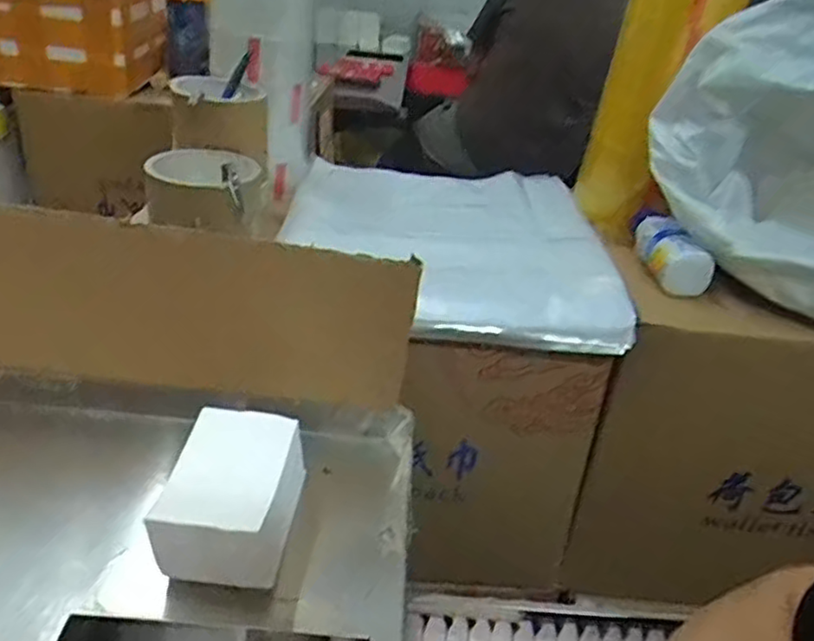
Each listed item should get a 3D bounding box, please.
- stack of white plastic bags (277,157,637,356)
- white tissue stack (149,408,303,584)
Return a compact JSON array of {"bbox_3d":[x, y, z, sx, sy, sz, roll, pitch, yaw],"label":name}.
[{"bbox_3d":[0.036,-0.095,0.746,0.326,0.055,0.371,4,31,-5],"label":"stack of white plastic bags"},{"bbox_3d":[-0.108,0.114,0.437,0.075,0.061,0.111,6,31,-1],"label":"white tissue stack"}]

